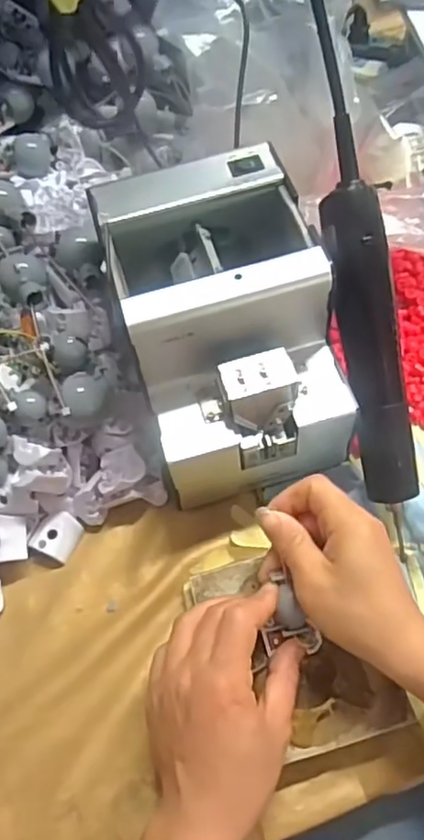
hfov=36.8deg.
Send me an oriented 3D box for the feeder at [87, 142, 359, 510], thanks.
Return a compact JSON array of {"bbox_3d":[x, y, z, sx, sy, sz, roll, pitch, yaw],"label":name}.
[{"bbox_3d":[0.009,-0.060,0.429,0.123,0.139,0.179,-17,60,-5],"label":"feeder"}]

